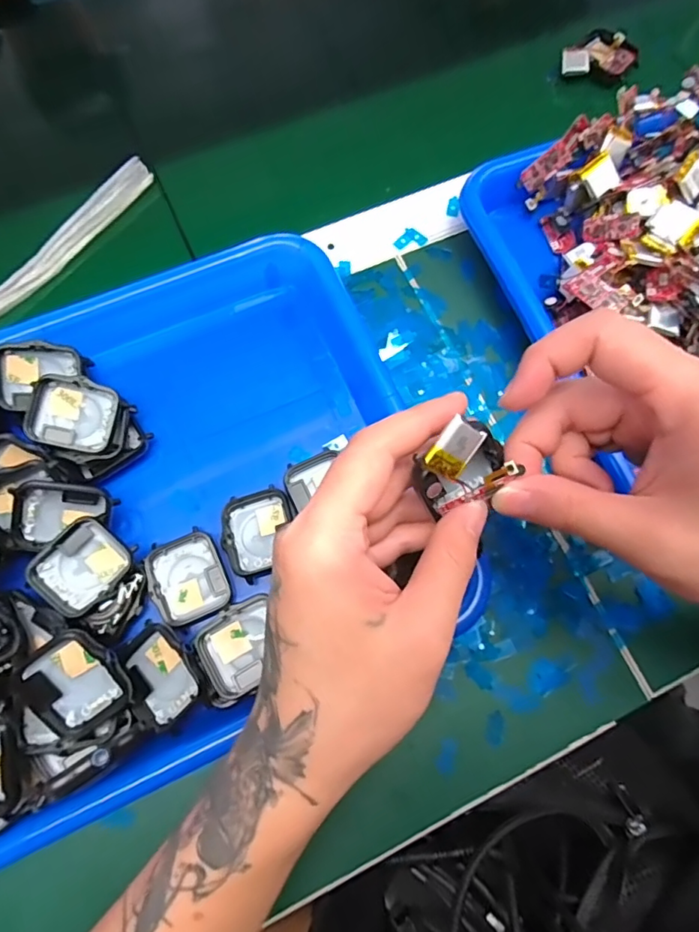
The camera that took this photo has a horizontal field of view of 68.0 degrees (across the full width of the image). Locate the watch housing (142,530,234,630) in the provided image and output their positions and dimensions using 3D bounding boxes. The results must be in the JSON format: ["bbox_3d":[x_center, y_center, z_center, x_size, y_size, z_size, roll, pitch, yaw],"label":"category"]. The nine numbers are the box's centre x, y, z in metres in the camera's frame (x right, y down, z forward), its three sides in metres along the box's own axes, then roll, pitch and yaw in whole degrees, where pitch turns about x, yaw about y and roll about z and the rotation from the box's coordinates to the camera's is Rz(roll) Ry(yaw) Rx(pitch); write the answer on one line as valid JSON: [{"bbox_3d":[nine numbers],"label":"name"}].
[{"bbox_3d":[-0.085,0.059,0.274,0.037,0.009,0.043,-22,76,-7],"label":"watch housing"}]

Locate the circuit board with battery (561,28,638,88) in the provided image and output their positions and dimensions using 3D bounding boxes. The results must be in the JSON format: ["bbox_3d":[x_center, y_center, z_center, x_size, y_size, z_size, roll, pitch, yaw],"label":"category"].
[{"bbox_3d":[0.191,-0.310,0.397,0.045,0.014,0.059,43,78,10],"label":"circuit board with battery"}]

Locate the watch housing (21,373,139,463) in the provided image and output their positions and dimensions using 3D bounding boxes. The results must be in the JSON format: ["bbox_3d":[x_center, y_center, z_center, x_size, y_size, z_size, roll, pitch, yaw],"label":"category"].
[{"bbox_3d":[-0.145,-0.025,0.278,0.048,0.015,0.042,17,86,-26],"label":"watch housing"}]

